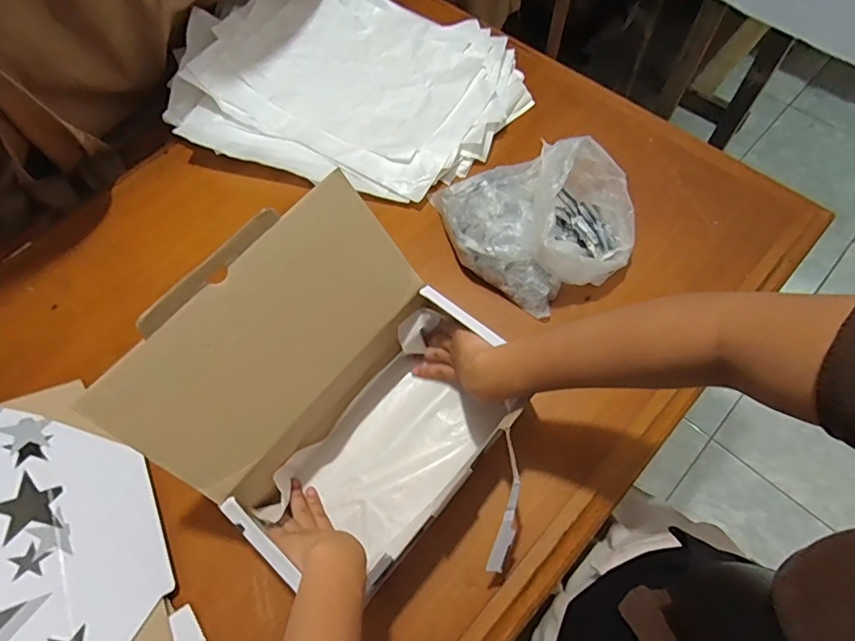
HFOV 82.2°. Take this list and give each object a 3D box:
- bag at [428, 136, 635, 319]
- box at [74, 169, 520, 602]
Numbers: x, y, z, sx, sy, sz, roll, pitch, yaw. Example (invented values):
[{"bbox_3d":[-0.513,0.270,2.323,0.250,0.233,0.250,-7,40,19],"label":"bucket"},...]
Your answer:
[{"bbox_3d":[0.131,-0.113,0.577,0.229,0.113,0.164,0,64,2],"label":"bag"},{"bbox_3d":[-0.076,0.070,0.456,0.237,0.227,0.274,36,70,18],"label":"box"}]

